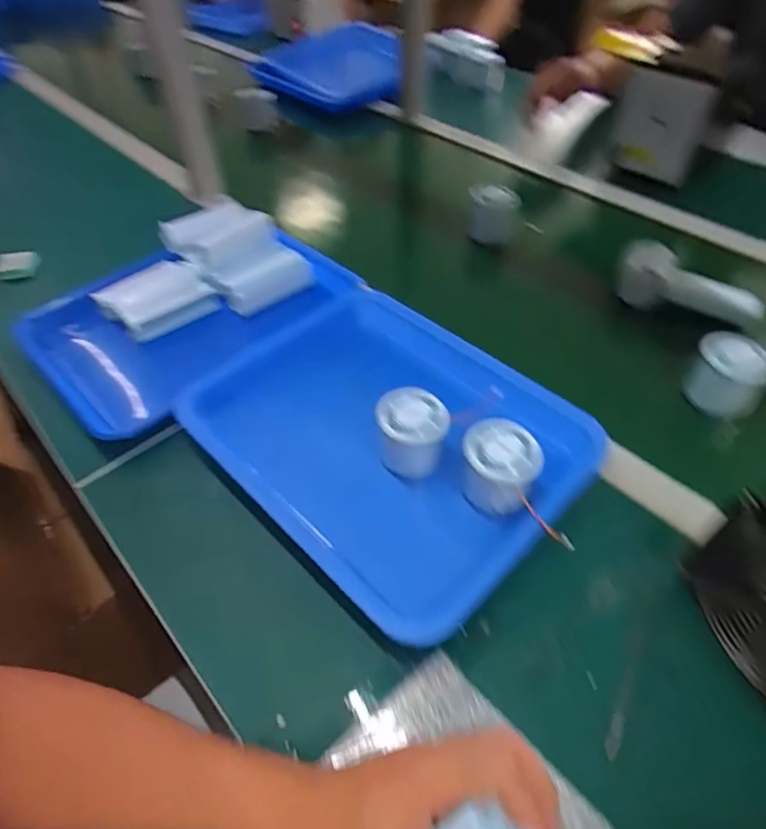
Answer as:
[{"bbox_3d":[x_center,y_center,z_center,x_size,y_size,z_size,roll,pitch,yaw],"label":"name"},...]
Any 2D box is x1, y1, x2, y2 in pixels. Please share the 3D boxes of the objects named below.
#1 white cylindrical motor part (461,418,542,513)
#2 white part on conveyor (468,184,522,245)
[{"bbox_3d":[0.096,0.040,0.442,0.059,0.045,0.056,-1,48,1],"label":"white cylindrical motor part"},{"bbox_3d":[0.150,-0.271,0.742,0.062,0.085,0.035,16,51,15],"label":"white part on conveyor"}]

